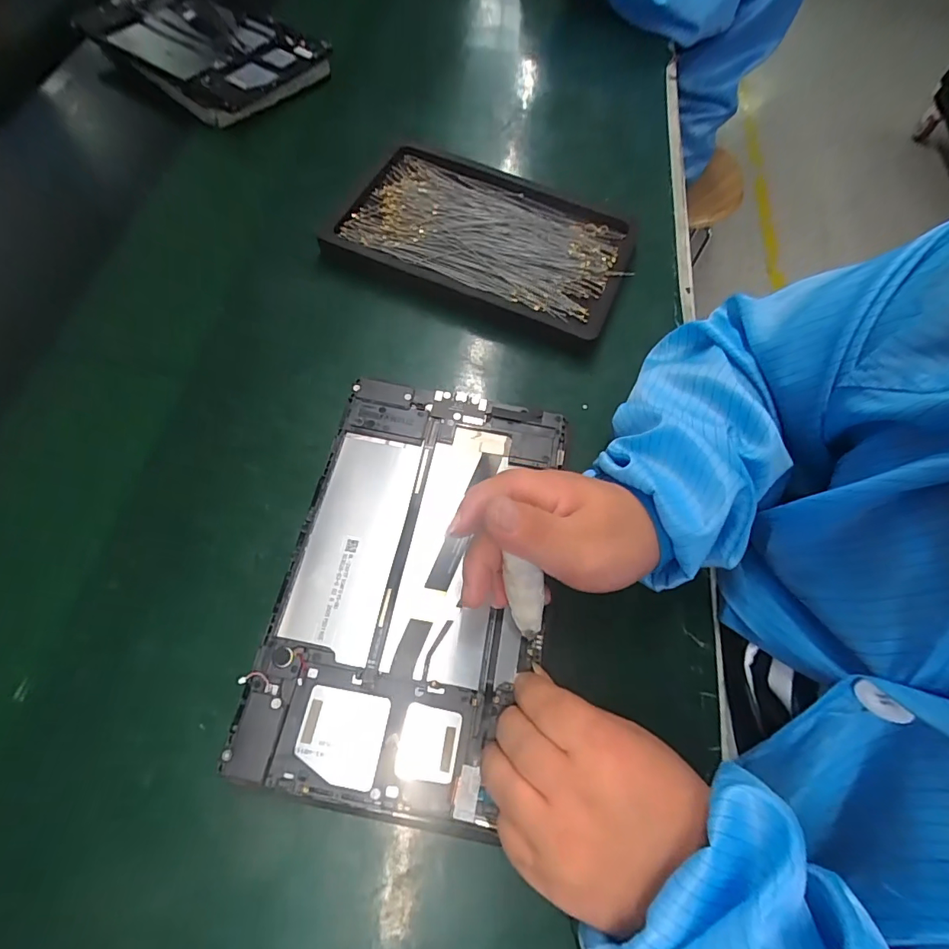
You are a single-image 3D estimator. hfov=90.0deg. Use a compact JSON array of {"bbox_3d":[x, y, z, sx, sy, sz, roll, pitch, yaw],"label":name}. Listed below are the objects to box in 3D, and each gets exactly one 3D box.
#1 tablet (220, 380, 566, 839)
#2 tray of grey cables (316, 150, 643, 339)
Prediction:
[{"bbox_3d":[-0.034,0.053,0.278,0.145,0.007,0.238,10,66,2],"label":"tablet"},{"bbox_3d":[0.010,-0.207,0.414,0.240,0.023,0.155,20,66,6],"label":"tray of grey cables"}]

